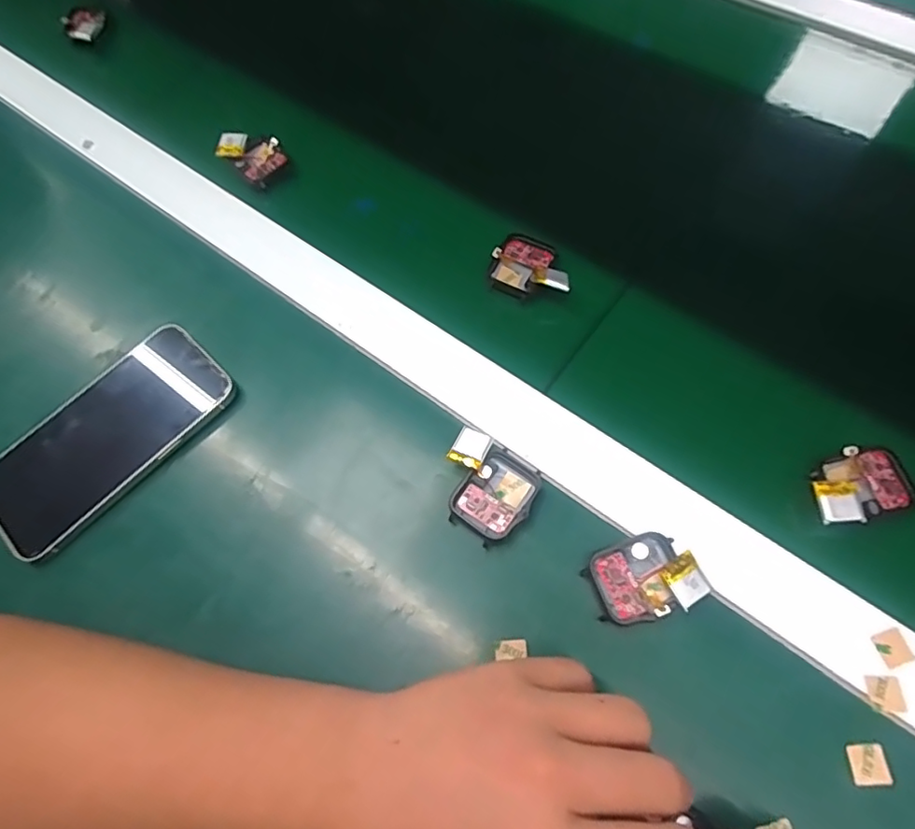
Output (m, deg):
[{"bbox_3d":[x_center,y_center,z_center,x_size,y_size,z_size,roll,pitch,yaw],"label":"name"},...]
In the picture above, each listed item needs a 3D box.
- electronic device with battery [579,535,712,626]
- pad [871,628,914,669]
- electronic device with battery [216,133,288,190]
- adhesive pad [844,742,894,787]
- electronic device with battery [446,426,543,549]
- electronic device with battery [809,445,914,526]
[{"bbox_3d":[0.091,0.079,0.275,0.048,0.015,0.037,-17,66,-4],"label":"electronic device with battery"},{"bbox_3d":[0.204,0.109,0.265,0.014,0.004,0.014,-20,66,-5],"label":"pad"},{"bbox_3d":[-0.148,-0.189,0.412,0.050,0.017,0.039,39,74,18],"label":"electronic device with battery"},{"bbox_3d":[0.180,0.153,0.248,0.016,0.004,0.016,-10,58,7],"label":"adhesive pad"},{"bbox_3d":[0.015,0.039,0.302,0.050,0.014,0.048,26,70,14],"label":"electronic device with battery"},{"bbox_3d":[0.207,0.036,0.292,0.053,0.013,0.036,-15,66,-3],"label":"electronic device with battery"}]

